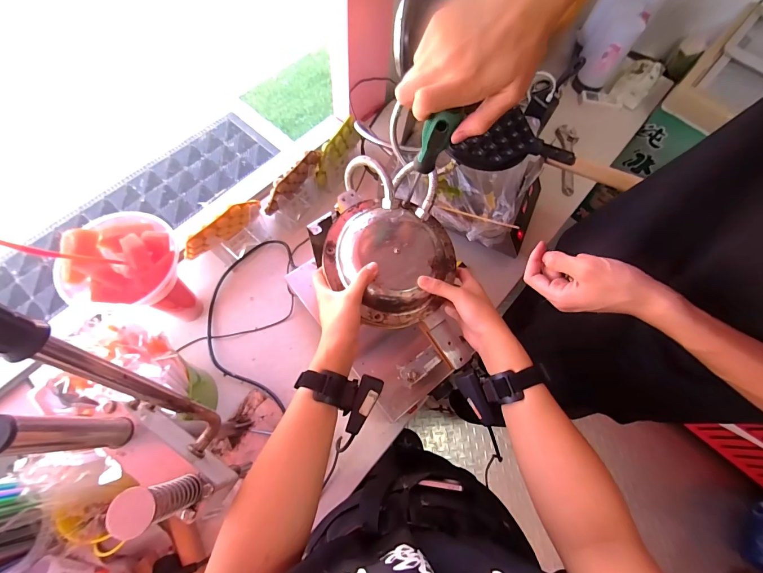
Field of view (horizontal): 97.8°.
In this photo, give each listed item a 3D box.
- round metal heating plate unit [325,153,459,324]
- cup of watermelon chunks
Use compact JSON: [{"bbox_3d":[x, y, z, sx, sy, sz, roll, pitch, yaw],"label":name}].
[{"bbox_3d":[0.016,-0.066,0.478,0.184,0.076,0.232,11,67,2],"label":"round metal heating plate unit"},{"bbox_3d":[-0.384,-0.008,0.575,0.129,0.251,0.131,1,68,-2],"label":"cup of watermelon chunks"}]

